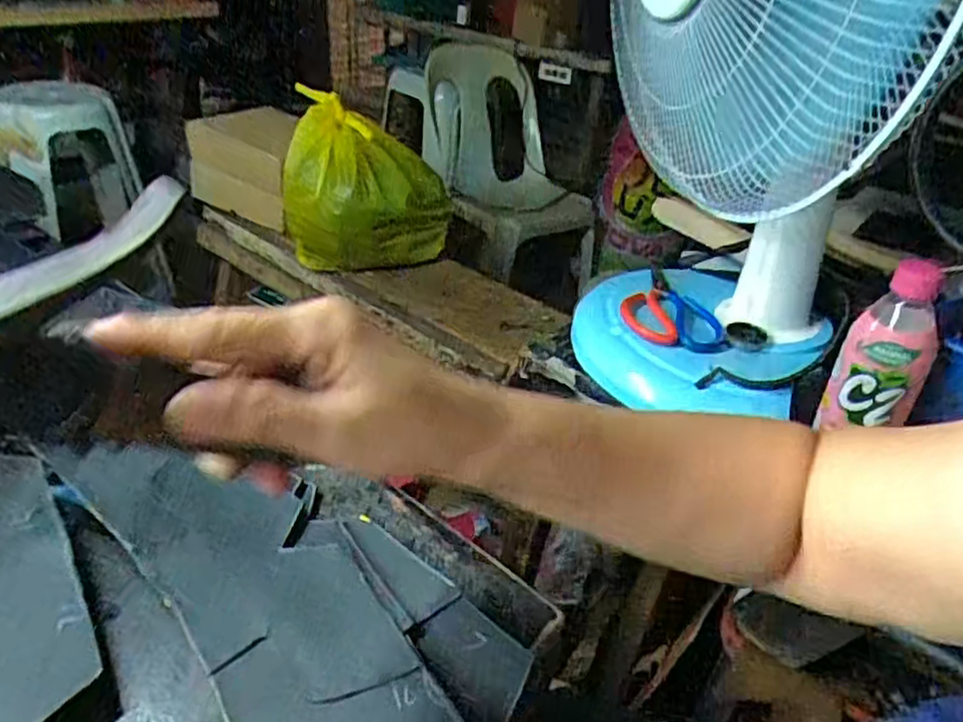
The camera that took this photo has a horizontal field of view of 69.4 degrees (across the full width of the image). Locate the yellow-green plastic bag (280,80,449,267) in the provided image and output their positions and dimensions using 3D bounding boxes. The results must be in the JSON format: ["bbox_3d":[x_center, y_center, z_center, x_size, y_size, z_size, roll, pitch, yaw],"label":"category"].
[{"bbox_3d":[-0.200,-0.318,1.262,0.300,0.242,0.223,-3,34,-14],"label":"yellow-green plastic bag"}]

